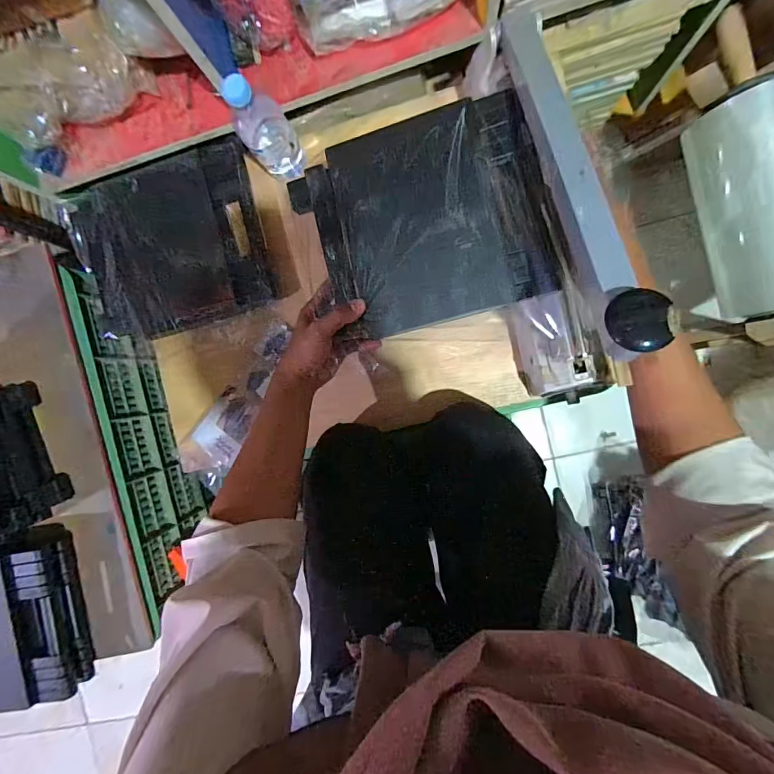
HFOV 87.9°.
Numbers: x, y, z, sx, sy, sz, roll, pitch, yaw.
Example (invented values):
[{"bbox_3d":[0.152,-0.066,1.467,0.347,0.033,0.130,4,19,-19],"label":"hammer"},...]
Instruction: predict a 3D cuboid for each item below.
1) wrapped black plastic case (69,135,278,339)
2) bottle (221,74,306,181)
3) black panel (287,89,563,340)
[{"bbox_3d":[-0.279,-0.181,0.523,0.240,0.029,0.198,-18,91,8],"label":"wrapped black plastic case"},{"bbox_3d":[-0.140,-0.289,0.441,0.056,0.113,0.052,-26,89,8],"label":"bottle"},{"bbox_3d":[0.041,-0.171,0.417,0.235,0.023,0.203,-14,91,8],"label":"black panel"}]

